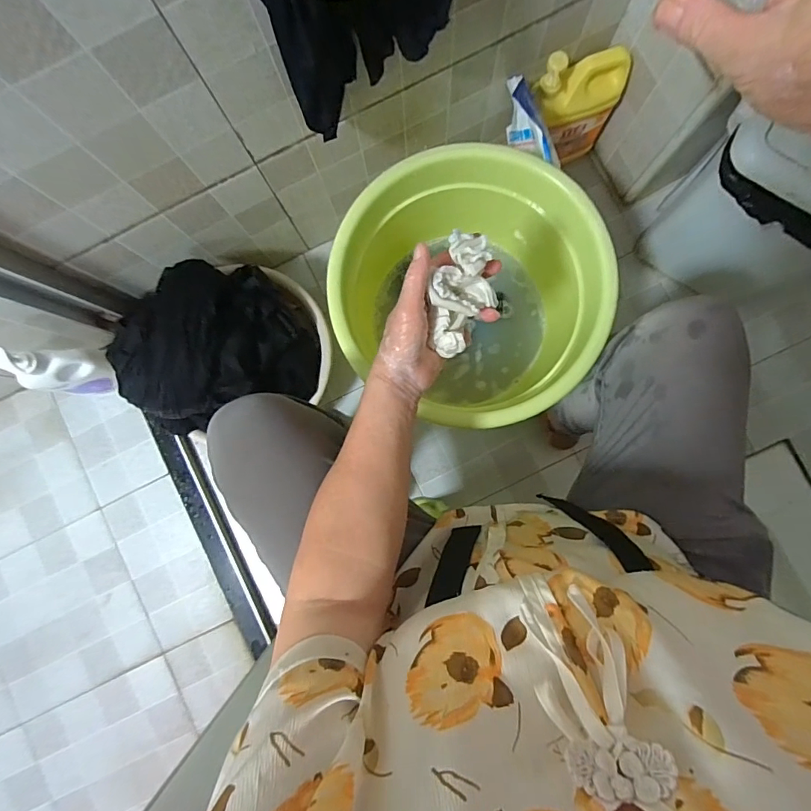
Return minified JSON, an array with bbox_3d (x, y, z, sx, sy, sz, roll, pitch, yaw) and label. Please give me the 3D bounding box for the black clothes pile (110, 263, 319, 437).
[{"bbox_3d":[-0.291,-0.092,0.704,0.274,0.160,0.246,-18,85,2],"label":"black clothes pile"}]

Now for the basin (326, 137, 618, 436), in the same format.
[{"bbox_3d":[0.087,-0.155,0.656,0.364,0.227,0.356,-35,85,0],"label":"basin"}]

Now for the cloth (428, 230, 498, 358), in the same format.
[{"bbox_3d":[0.054,-0.099,0.410,0.055,0.039,0.101,18,85,4],"label":"cloth"}]

